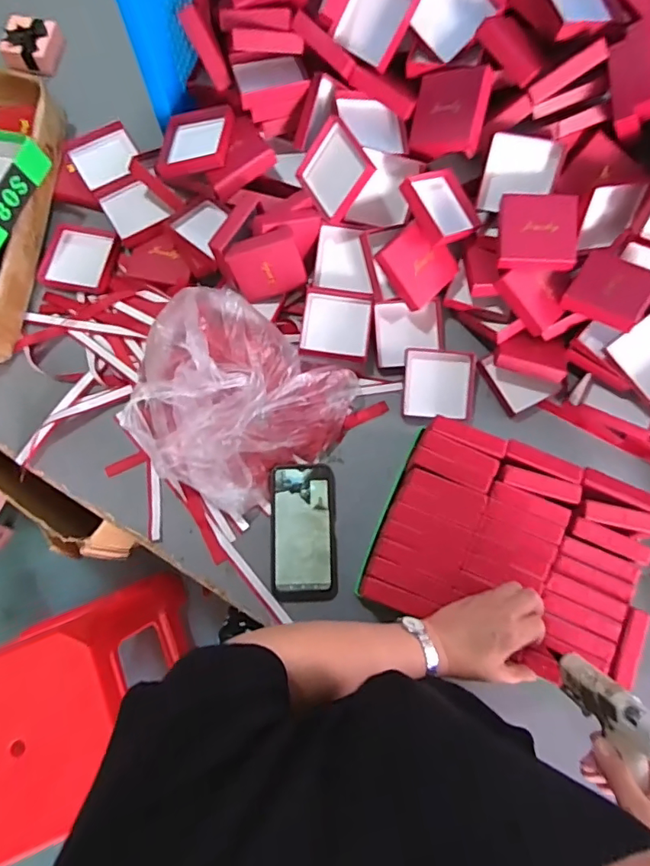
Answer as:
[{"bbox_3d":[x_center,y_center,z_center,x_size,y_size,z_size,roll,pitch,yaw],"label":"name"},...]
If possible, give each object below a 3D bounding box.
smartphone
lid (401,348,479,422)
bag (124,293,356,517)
[{"bbox_3d":[-0.027,0.126,0.653,0.080,0.010,0.169,-2,77,-2],"label":"smartphone"},{"bbox_3d":[0.155,-0.065,0.697,0.099,0.020,0.092,2,93,-8],"label":"lid"},{"bbox_3d":[-0.106,-0.030,0.625,0.231,0.132,0.227,28,78,5],"label":"bag"}]

